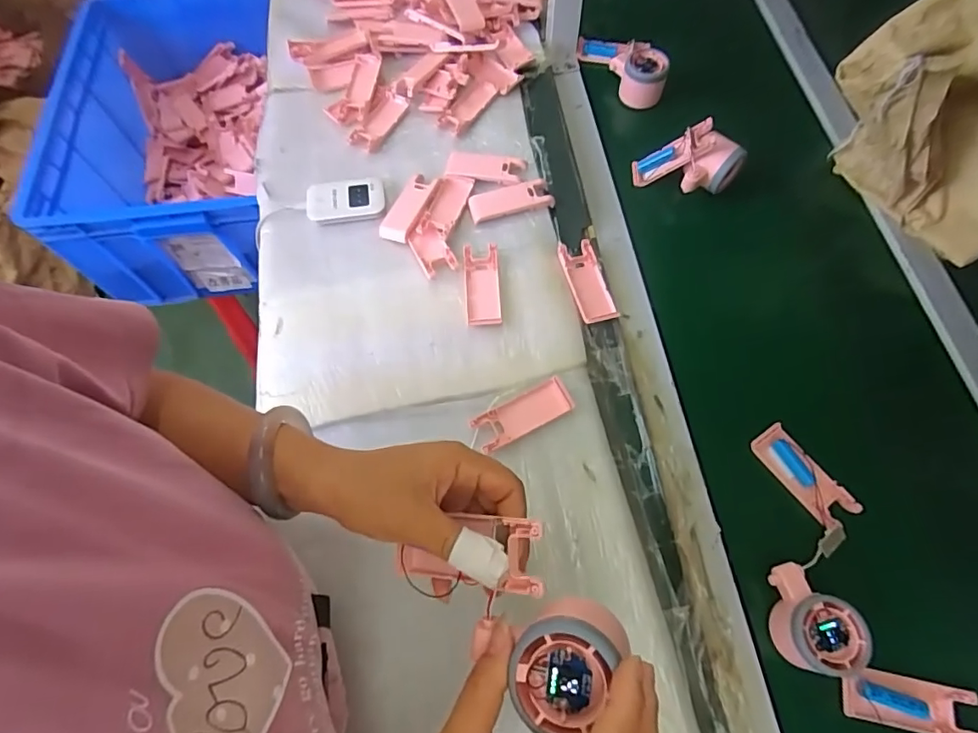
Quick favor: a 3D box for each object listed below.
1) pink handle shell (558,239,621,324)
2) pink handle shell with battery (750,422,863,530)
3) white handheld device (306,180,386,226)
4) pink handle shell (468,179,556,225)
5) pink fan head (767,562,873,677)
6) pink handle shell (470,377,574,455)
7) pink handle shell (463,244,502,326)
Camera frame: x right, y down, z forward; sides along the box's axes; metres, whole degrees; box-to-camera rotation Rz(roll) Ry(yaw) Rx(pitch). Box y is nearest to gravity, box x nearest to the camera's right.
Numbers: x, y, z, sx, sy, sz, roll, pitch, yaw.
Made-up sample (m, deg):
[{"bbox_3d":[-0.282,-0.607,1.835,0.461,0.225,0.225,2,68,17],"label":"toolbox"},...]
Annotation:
[{"bbox_3d":[0.113,-0.098,0.594,0.044,0.012,0.100,-16,67,-5],"label":"pink handle shell"},{"bbox_3d":[0.306,0.106,0.509,0.039,0.014,0.102,-32,69,-11],"label":"pink handle shell with battery"},{"bbox_3d":[-0.179,-0.206,0.651,0.094,0.013,0.056,-7,67,-1],"label":"white handheld device"},{"bbox_3d":[0.028,-0.207,0.647,0.103,0.013,0.042,-13,67,-3],"label":"pink handle shell"},{"bbox_3d":[0.275,0.211,0.440,0.056,0.043,0.080,-4,67,0],"label":"pink fan head"},{"bbox_3d":[0.034,0.048,0.534,0.100,0.010,0.038,-26,68,-8],"label":"pink handle shell"},{"bbox_3d":[-0.008,-0.093,0.593,0.039,0.011,0.102,-4,67,1],"label":"pink handle shell"}]

